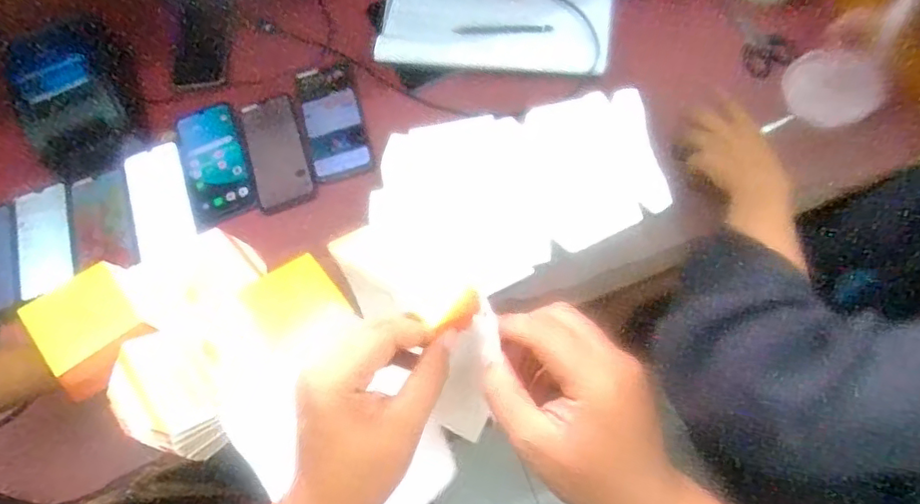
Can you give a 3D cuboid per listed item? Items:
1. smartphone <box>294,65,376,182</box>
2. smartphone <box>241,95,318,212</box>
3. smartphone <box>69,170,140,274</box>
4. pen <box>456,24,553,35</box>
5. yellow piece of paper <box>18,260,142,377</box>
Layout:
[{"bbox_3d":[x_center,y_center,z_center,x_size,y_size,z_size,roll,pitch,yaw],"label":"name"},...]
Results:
[{"bbox_3d":[-0.168,-0.174,0.776,0.076,0.010,0.172,-16,68,1],"label":"smartphone"},{"bbox_3d":[-0.241,-0.131,0.770,0.073,0.008,0.161,-18,68,0],"label":"smartphone"},{"bbox_3d":[-0.467,-0.038,0.762,0.081,0.005,0.136,-20,68,-1],"label":"smartphone"},{"bbox_3d":[0.058,-0.298,0.787,0.127,0.012,0.014,1,69,8],"label":"pen"},{"bbox_3d":[-0.386,0.062,0.601,0.089,0.006,0.092,-36,65,-30],"label":"yellow piece of paper"}]

